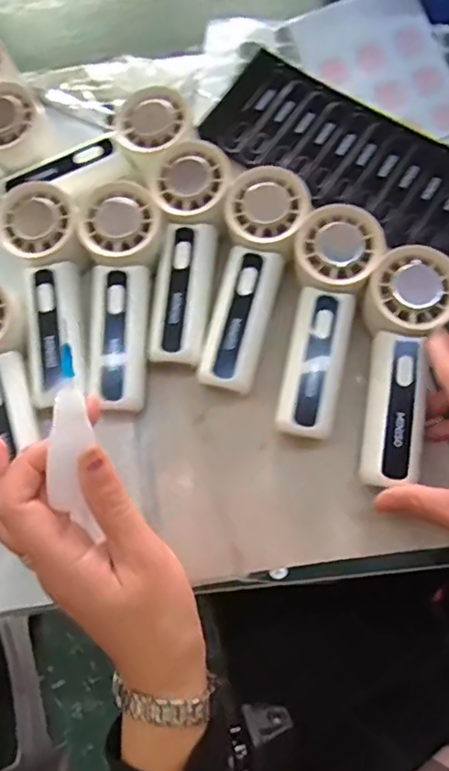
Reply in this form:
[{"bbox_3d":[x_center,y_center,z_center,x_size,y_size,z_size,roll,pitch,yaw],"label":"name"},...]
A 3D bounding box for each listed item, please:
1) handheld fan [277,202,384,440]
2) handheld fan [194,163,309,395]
[{"bbox_3d":[0.066,-0.041,0.396,0.057,0.053,0.155,13,75,6],"label":"handheld fan"},{"bbox_3d":[0.019,-0.072,0.407,0.052,0.050,0.153,11,74,5],"label":"handheld fan"}]

